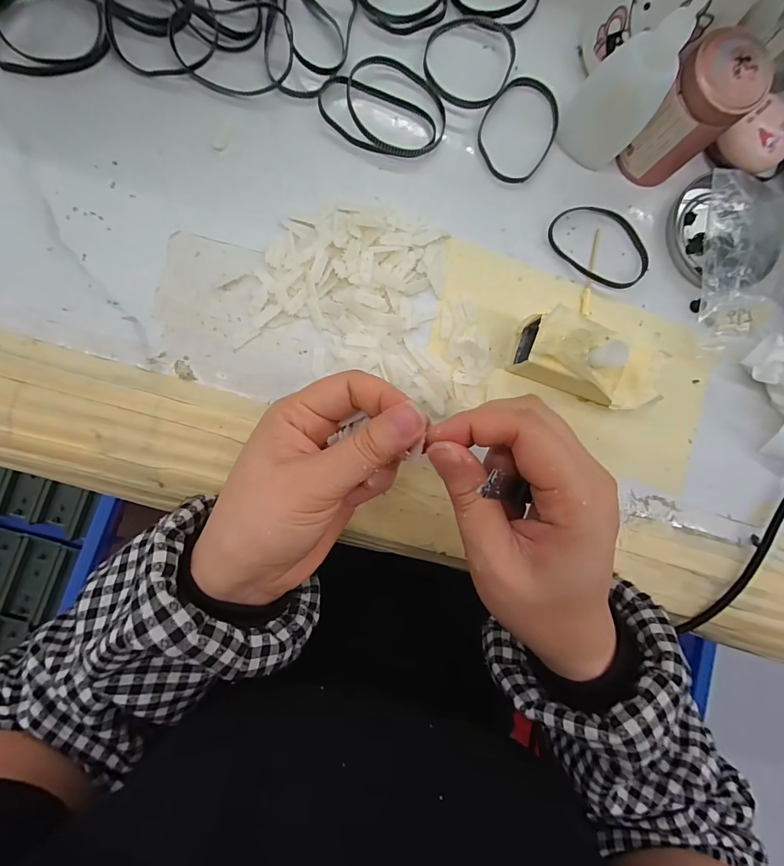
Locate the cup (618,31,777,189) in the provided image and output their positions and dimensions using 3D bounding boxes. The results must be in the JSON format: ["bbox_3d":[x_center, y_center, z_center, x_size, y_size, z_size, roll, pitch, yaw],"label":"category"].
[{"bbox_3d":[0.175,-0.189,0.243,0.040,0.068,0.044,0,90,-7],"label":"cup"}]

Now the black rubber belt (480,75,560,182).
[{"bbox_3d":[0.082,-0.197,0.262,0.048,0.005,0.066,31,87,-6],"label":"black rubber belt"}]

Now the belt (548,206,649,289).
[{"bbox_3d":[0.139,-0.125,0.269,0.070,0.007,0.047,39,86,-5],"label":"belt"}]

